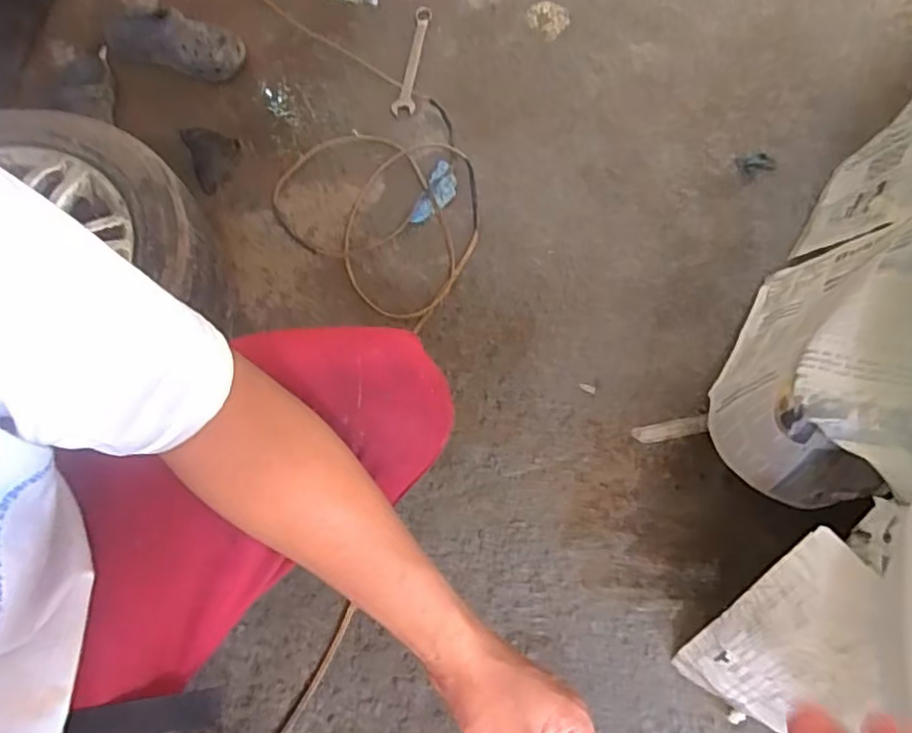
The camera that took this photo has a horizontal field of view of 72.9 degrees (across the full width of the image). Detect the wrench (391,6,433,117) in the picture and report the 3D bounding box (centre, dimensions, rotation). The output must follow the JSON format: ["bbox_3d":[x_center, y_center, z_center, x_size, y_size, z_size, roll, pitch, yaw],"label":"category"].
[{"bbox_3d":[-0.081,-0.573,1.151,0.041,0.014,0.261,6,66,3],"label":"wrench"}]

